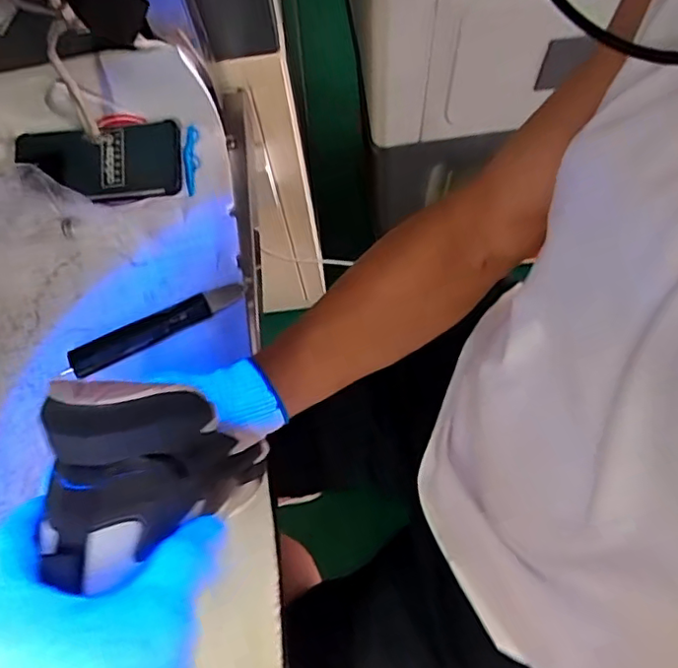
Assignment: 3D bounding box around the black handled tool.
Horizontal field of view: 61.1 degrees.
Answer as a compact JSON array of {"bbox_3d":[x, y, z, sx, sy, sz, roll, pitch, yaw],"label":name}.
[{"bbox_3d":[-0.166,-0.006,0.523,0.166,0.016,0.026,-25,70,-7],"label":"black handled tool"}]

